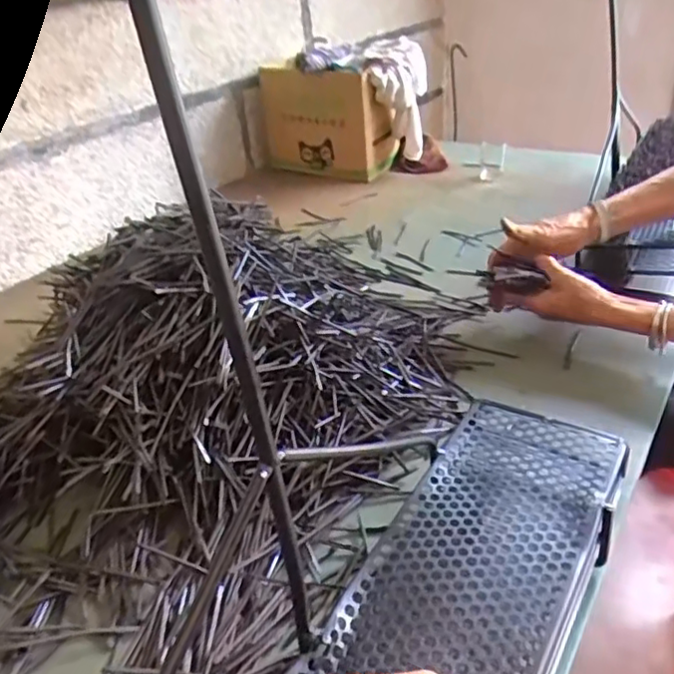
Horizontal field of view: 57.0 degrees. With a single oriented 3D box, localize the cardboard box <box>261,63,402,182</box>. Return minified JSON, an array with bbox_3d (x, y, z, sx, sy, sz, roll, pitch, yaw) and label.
[{"bbox_3d":[-0.015,-0.504,1.453,0.299,0.243,0.122,17,39,31],"label":"cardboard box"}]

